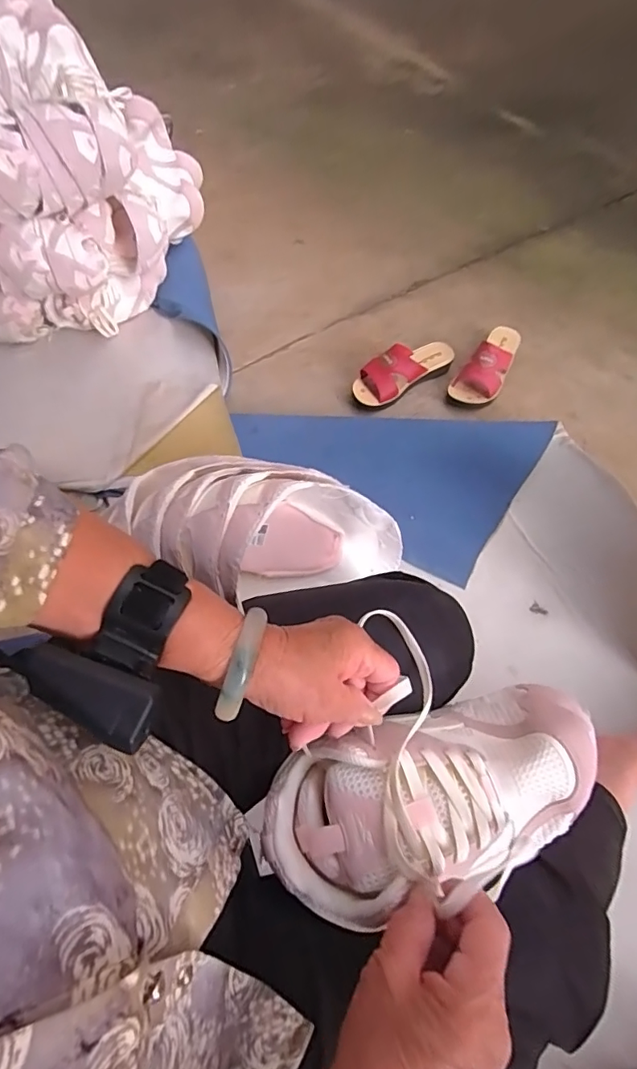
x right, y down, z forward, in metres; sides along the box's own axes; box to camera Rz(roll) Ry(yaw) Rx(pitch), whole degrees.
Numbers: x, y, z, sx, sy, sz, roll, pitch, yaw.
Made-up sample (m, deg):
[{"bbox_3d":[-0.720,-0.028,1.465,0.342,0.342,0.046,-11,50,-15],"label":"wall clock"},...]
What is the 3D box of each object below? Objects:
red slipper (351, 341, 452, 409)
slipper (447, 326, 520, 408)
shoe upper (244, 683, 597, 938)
[{"bbox_3d":[0.165,-0.330,0.986,0.218,0.065,0.081,-32,66,-15],"label":"red slipper"},{"bbox_3d":[0.340,-0.350,0.994,0.085,0.074,0.217,28,66,15],"label":"slipper"},{"bbox_3d":[0.076,0.173,0.326,0.233,0.074,0.108,-16,63,-9],"label":"shoe upper"}]

